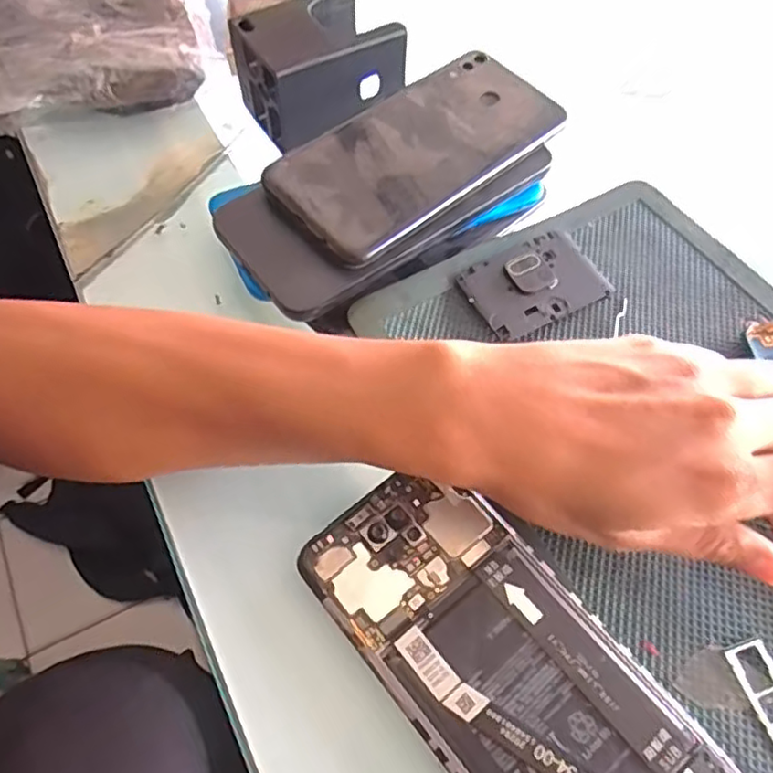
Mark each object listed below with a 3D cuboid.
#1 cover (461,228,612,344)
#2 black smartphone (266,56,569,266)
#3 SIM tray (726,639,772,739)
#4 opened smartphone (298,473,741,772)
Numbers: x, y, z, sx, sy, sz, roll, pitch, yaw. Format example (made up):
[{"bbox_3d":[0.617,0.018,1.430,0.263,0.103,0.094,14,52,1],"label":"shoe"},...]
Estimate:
[{"bbox_3d":[0.073,-0.052,0.313,0.066,0.007,0.044,-27,64,-16],"label":"cover"},{"bbox_3d":[0.015,-0.118,0.315,0.146,0.006,0.070,-37,72,-18],"label":"black smartphone"},{"bbox_3d":[0.137,0.110,0.225,0.015,0.004,0.037,-14,61,-9],"label":"SIM tray"},{"bbox_3d":[0.042,0.099,0.227,0.074,0.010,0.155,-35,66,-19],"label":"opened smartphone"}]

